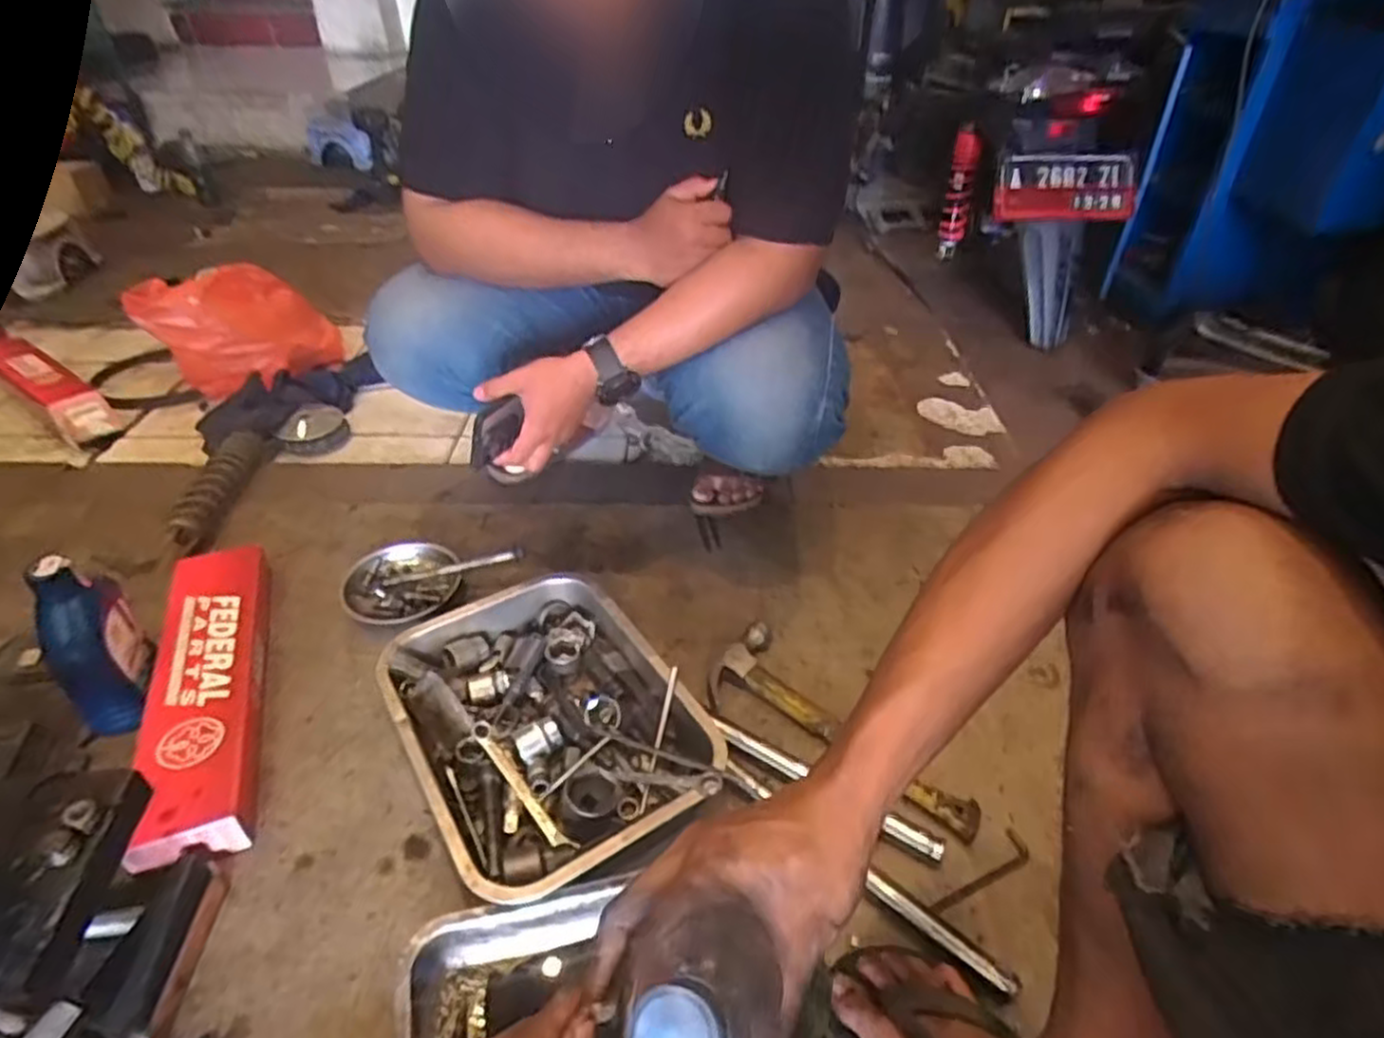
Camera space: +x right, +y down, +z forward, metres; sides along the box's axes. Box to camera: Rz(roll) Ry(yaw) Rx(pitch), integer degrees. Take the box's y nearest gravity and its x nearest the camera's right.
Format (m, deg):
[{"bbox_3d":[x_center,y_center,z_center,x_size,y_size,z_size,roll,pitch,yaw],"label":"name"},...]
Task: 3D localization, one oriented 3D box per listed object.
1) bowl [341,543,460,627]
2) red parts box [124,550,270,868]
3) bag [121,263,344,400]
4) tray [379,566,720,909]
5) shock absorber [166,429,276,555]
[{"bbox_3d":[-0.374,0.089,0.971,0.141,0.042,0.136,1,39,0],"label":"bowl"},{"bbox_3d":[-0.540,0.184,0.839,0.112,0.059,0.430,-14,41,-18],"label":"red parts box"},{"bbox_3d":[-0.898,-0.370,1.505,0.335,0.209,0.215,-21,42,-24],"label":"bag"},{"bbox_3d":[-0.154,0.216,0.783,0.260,0.081,0.357,-23,45,-27],"label":"tray"},{"bbox_3d":[-0.713,-0.047,1.128,0.067,0.051,0.294,-1,39,-2],"label":"shock absorber"}]

